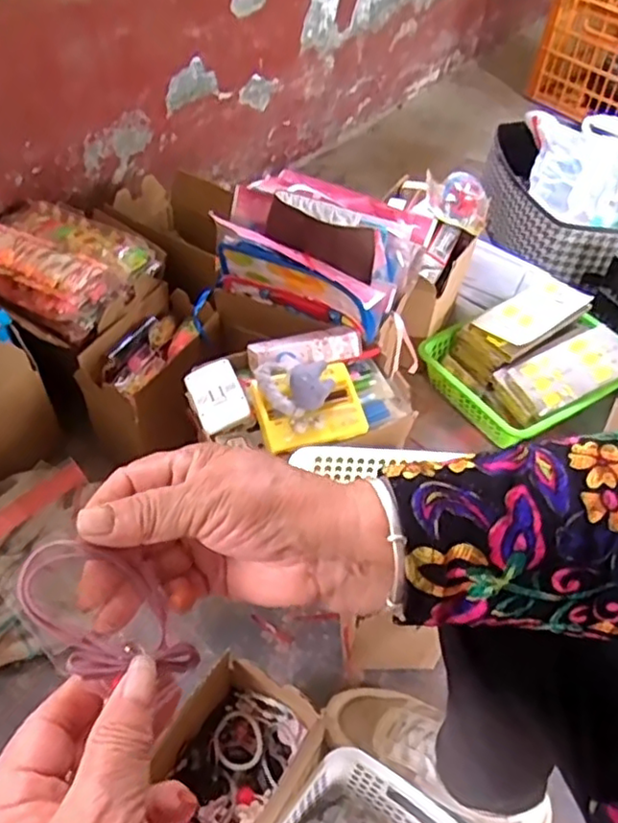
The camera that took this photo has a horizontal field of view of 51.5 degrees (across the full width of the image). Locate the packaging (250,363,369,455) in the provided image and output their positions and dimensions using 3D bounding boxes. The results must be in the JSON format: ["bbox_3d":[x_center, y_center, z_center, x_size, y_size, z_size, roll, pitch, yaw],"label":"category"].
[{"bbox_3d":[0.003,-0.004,0.701,0.112,0.031,0.084,-13,47,-16],"label":"packaging"}]

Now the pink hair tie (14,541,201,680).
[{"bbox_3d":[-0.082,0.085,0.265,0.080,0.011,0.047,50,35,-2],"label":"pink hair tie"}]

